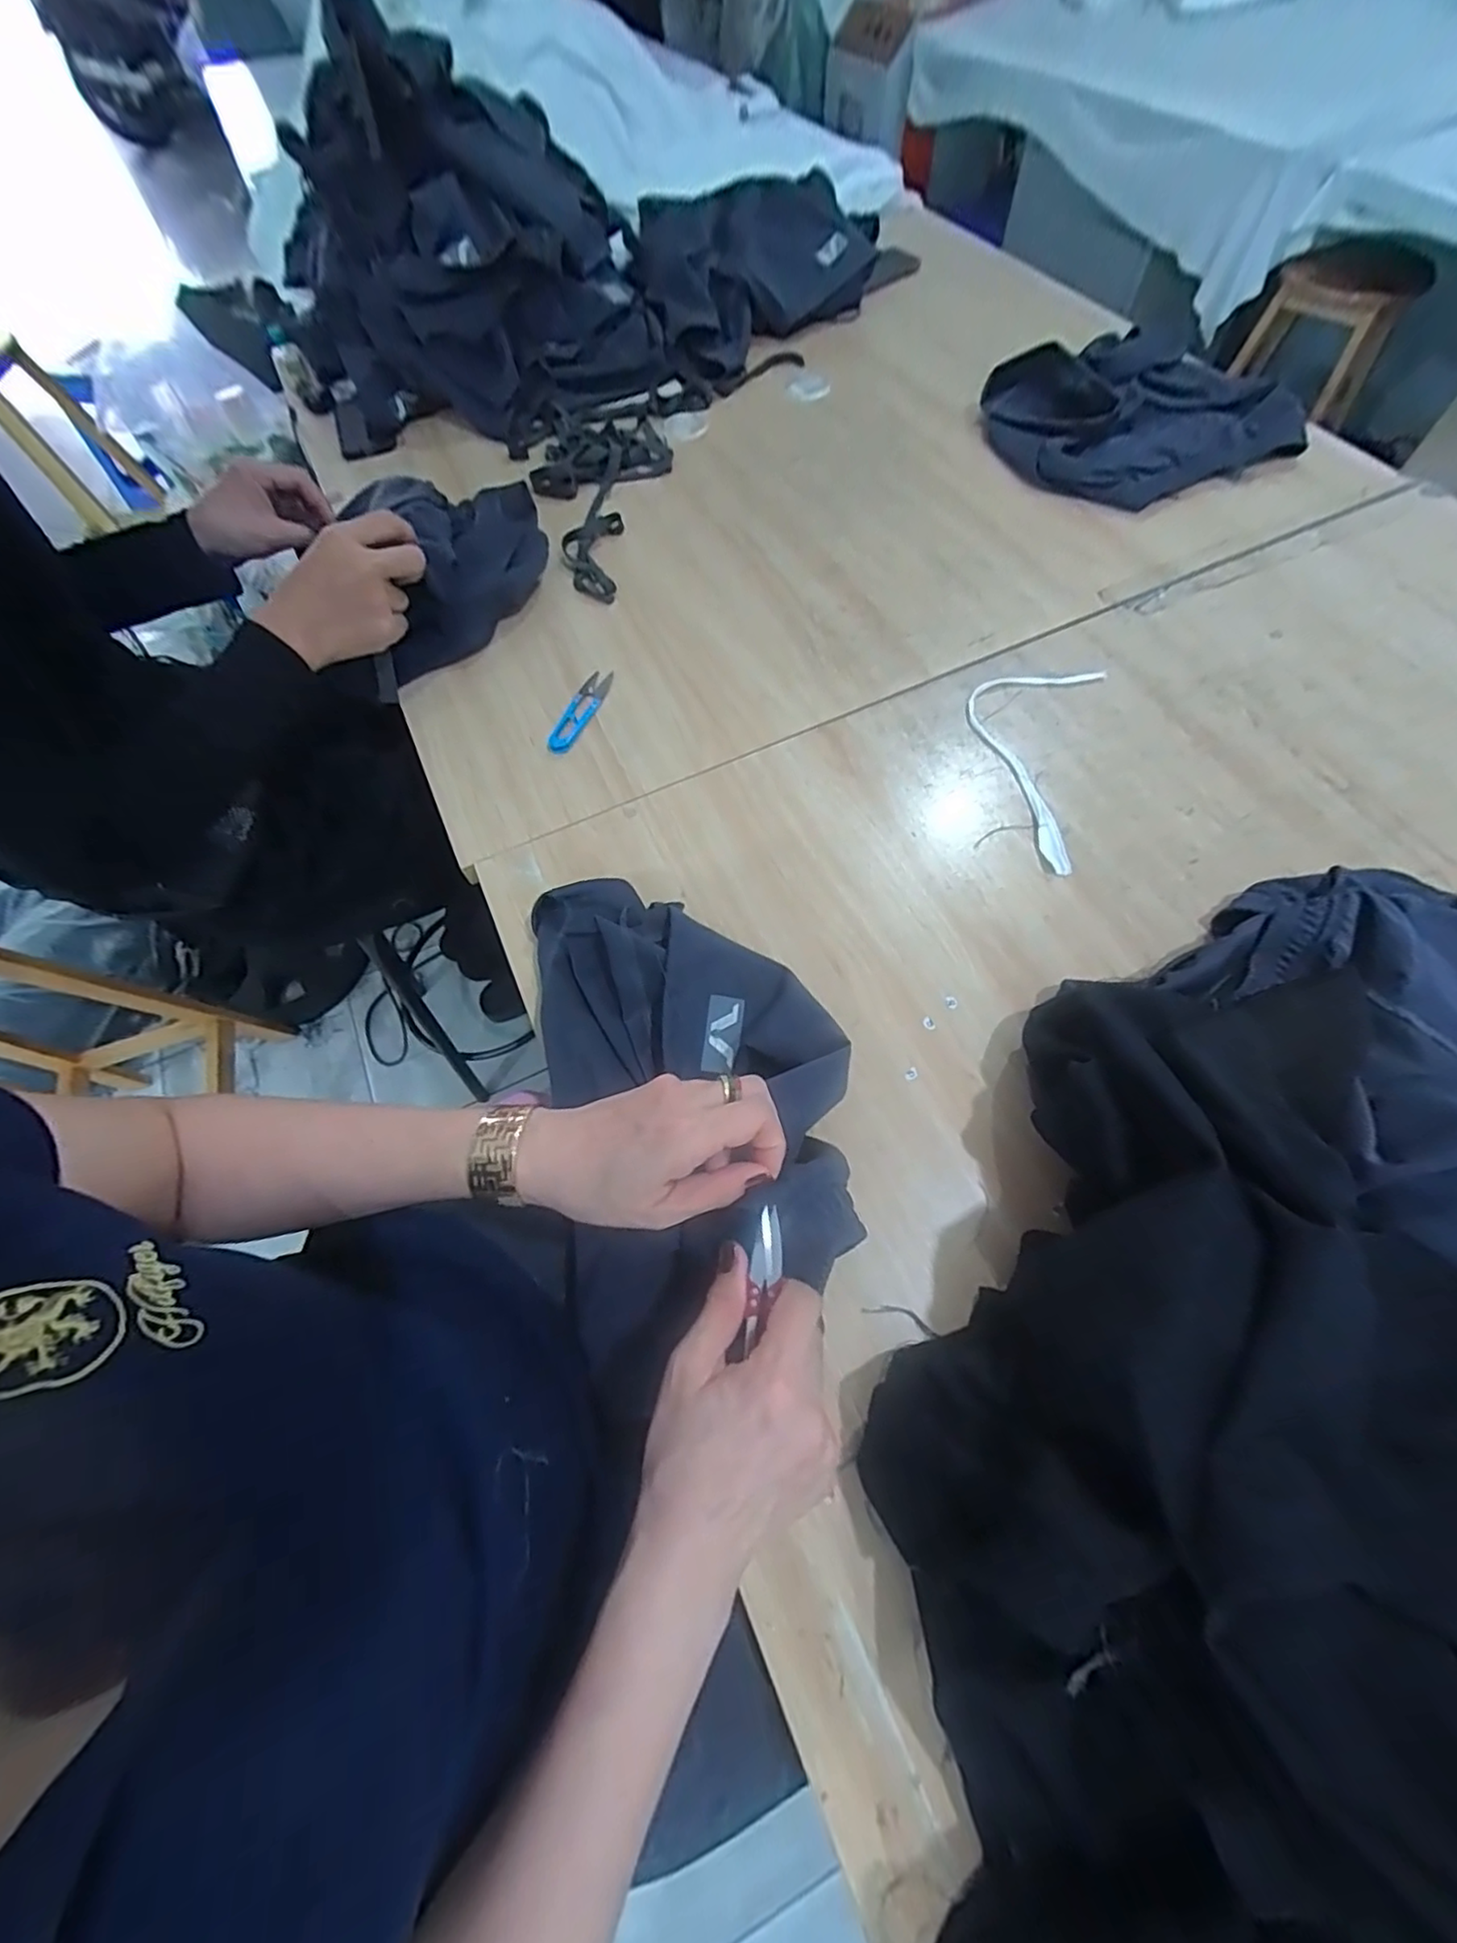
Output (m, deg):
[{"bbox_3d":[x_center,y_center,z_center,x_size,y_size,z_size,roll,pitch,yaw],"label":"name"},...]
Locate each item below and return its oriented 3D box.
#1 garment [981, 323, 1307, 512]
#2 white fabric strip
[{"bbox_3d":[0.528,-0.712,0.818,0.340,0.071,0.269,-19,65,-7],"label":"garment"},{"bbox_3d":[0.284,-0.212,0.621,0.120,0.007,0.258,17,67,10],"label":"white fabric strip"}]

